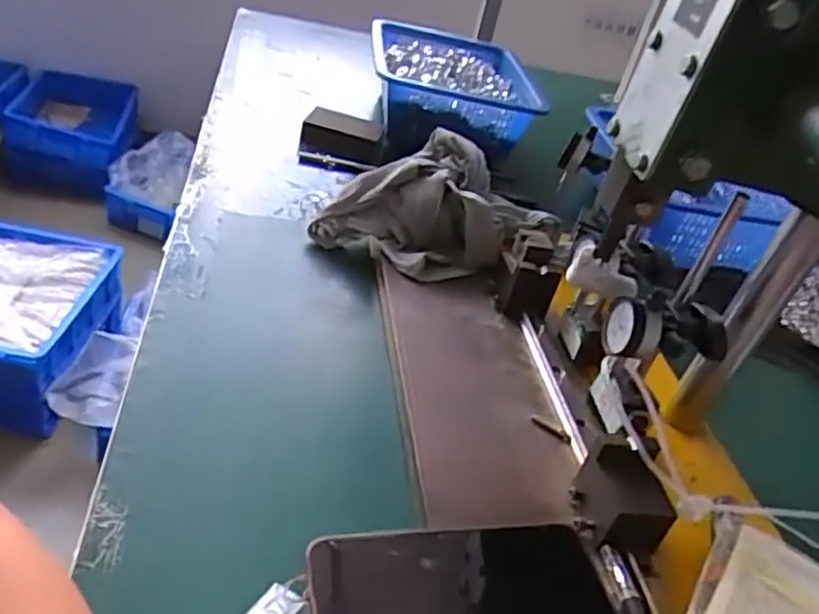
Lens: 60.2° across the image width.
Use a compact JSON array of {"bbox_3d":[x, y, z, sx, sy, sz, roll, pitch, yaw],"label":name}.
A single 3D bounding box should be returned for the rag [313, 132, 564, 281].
[{"bbox_3d":[0.022,-0.098,0.704,0.195,0.095,0.155,-14,42,-35],"label":"rag"}]

